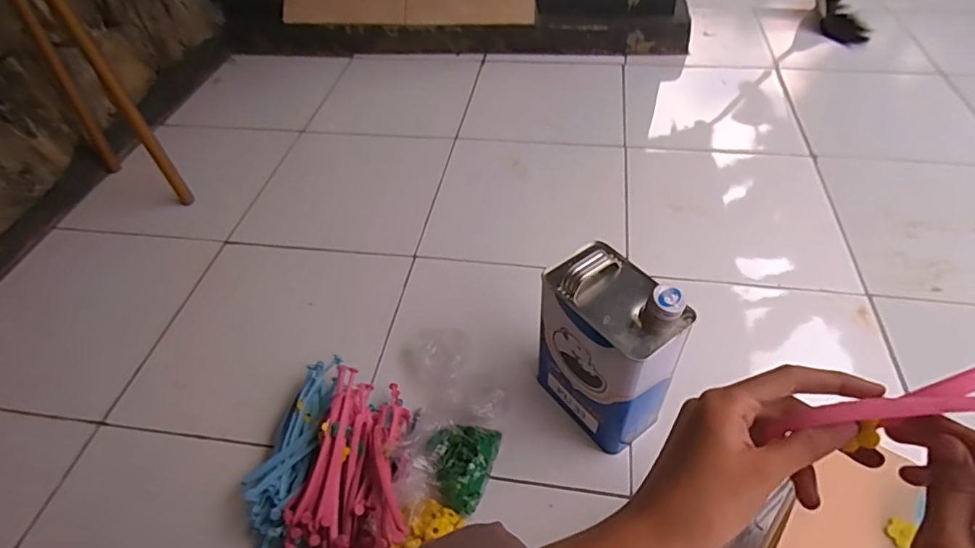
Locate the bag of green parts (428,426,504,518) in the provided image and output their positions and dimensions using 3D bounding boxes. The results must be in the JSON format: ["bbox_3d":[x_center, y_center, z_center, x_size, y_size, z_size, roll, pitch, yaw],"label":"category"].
[{"bbox_3d":[-0.038,0.251,0.719,0.089,0.045,0.125,12,50,14],"label":"bag of green parts"}]

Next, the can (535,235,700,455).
[{"bbox_3d":[0.157,0.090,0.698,0.117,0.232,0.161,-28,52,-20],"label":"can"}]

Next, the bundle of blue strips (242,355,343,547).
[{"bbox_3d":[-0.257,0.238,0.723,0.084,0.062,0.257,10,49,13],"label":"bundle of blue strips"}]

